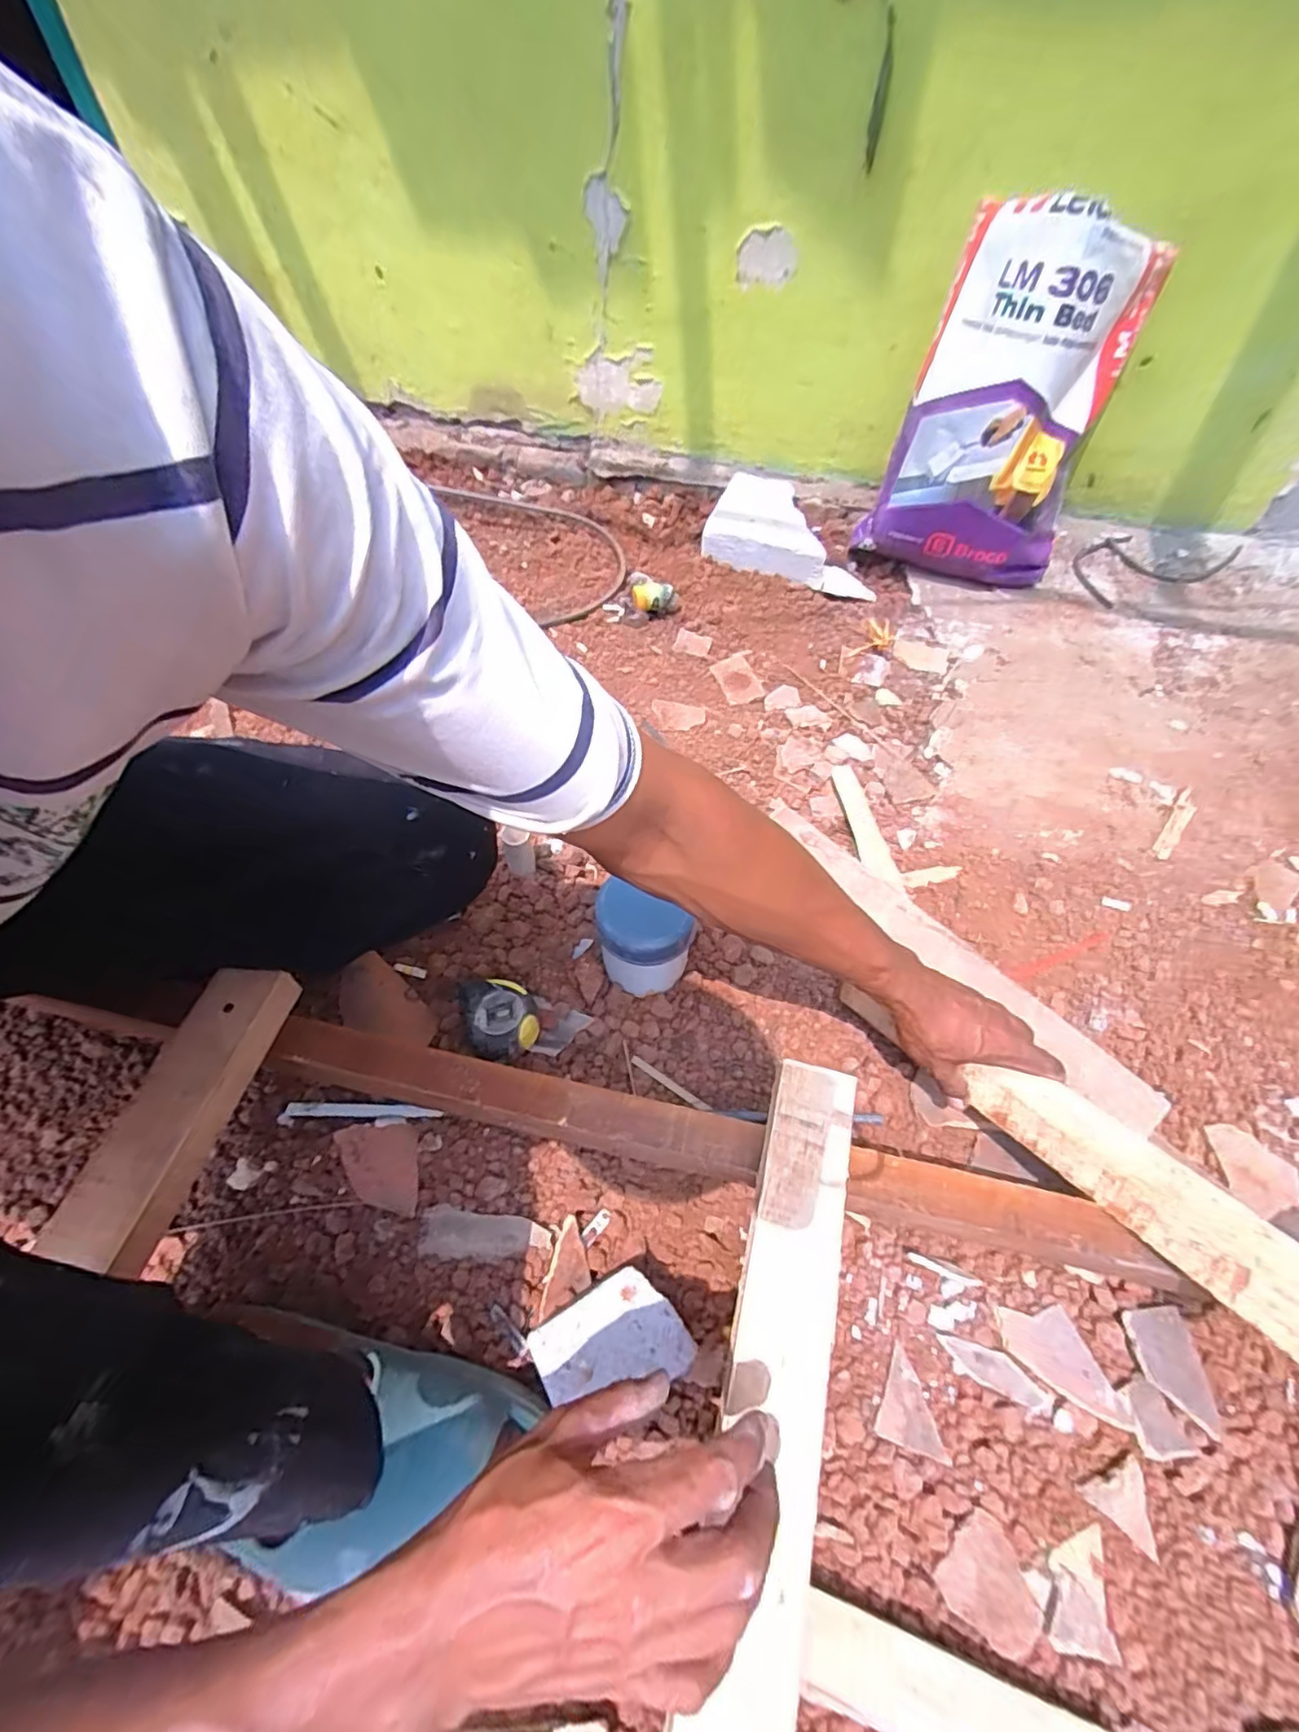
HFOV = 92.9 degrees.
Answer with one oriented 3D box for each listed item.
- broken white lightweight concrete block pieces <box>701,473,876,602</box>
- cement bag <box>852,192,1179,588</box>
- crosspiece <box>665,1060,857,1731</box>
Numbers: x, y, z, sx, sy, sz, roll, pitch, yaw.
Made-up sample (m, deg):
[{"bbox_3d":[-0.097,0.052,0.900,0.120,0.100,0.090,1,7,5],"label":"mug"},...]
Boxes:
[{"bbox_3d":[0.278,-0.636,1.176,0.311,0.073,0.259,15,56,11],"label":"broken white lightweight concrete block pieces"},{"bbox_3d":[0.540,-0.688,0.965,0.309,0.457,0.236,23,56,14],"label":"cement bag"},{"bbox_3d":[0.061,0.332,0.332,0.058,0.017,0.455,13,55,10],"label":"crosspiece"}]

